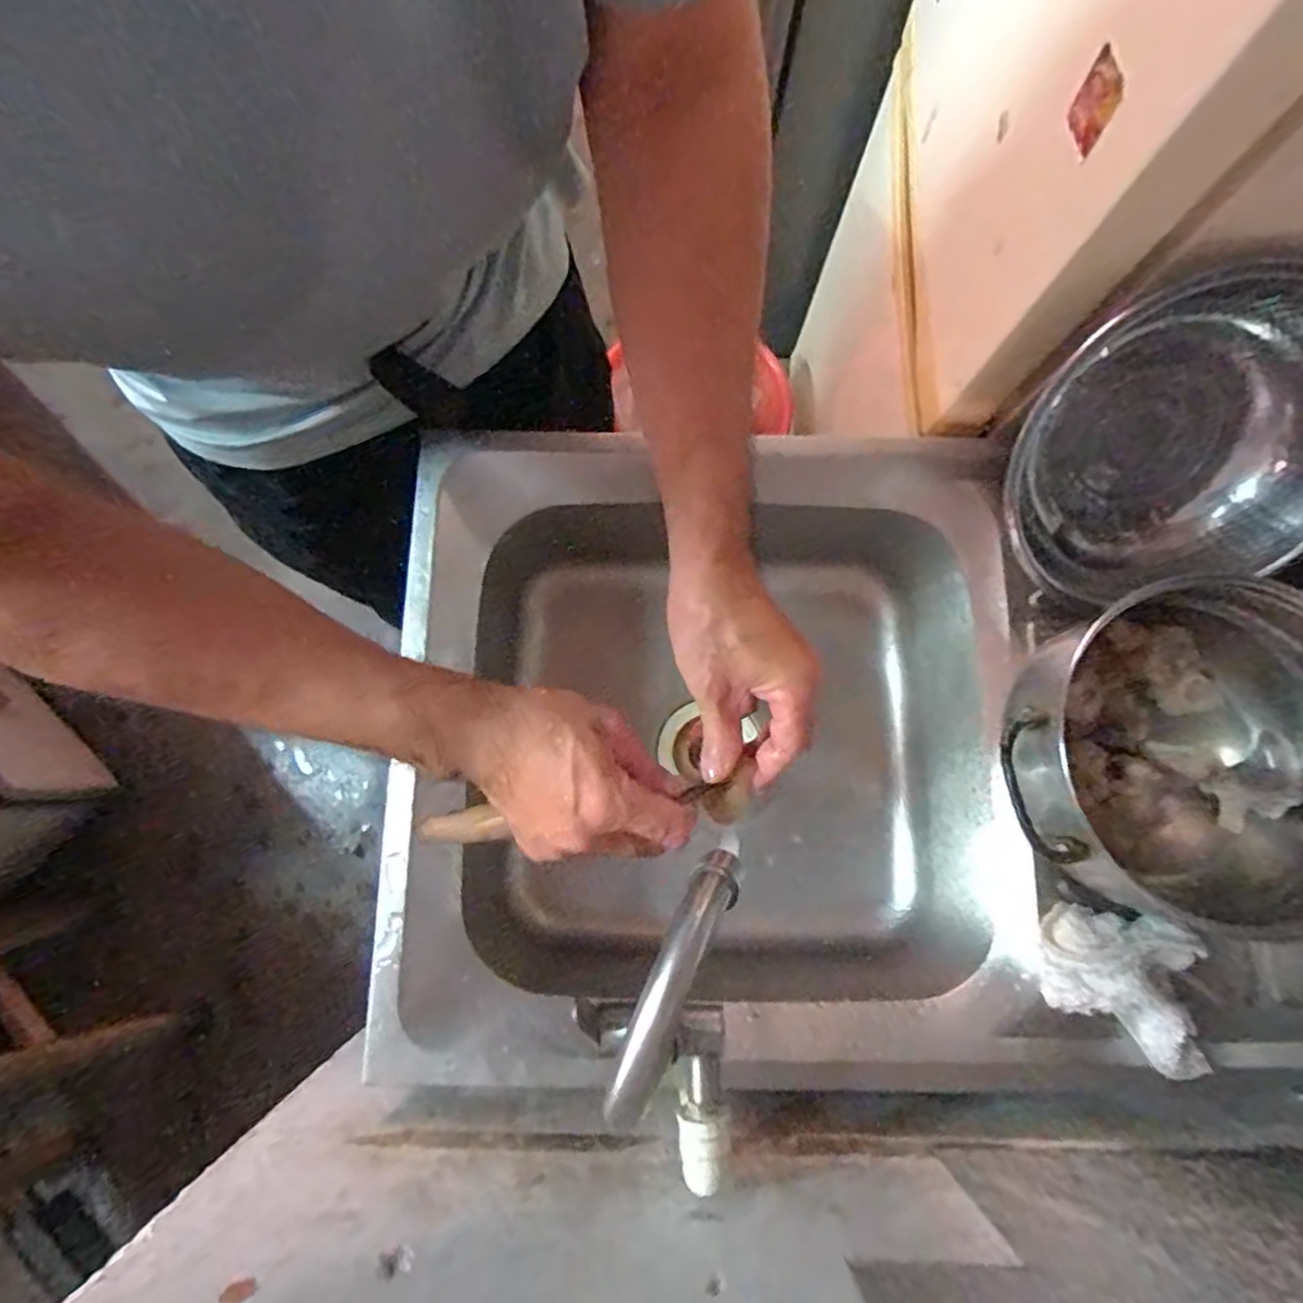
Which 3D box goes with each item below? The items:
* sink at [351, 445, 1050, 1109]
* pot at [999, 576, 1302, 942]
[{"bbox_3d":[0.046,0.086,0.621,0.484,0.213,0.507,1,79,0],"label":"sink"},{"bbox_3d":[0.377,0.070,0.463,0.236,0.102,0.222,0,79,0],"label":"pot"}]

